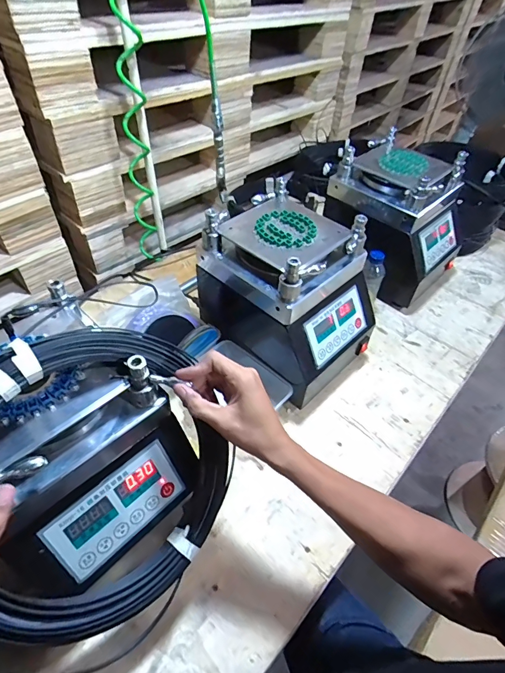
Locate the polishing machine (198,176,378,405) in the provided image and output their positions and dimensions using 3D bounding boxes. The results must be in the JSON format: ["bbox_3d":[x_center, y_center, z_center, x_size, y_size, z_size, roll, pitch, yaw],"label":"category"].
[{"bbox_3d":[0.067,-0.072,0.725,0.224,0.283,0.278,-34,59,-29],"label":"polishing machine"}]

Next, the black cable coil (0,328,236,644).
[{"bbox_3d":[-0.156,0.143,0.413,0.277,0.304,0.041,-31,17,-34],"label":"black cable coil"}]

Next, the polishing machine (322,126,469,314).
[{"bbox_3d":[0.338,-0.275,0.927,0.296,0.293,0.283,38,56,26],"label":"polishing machine"}]

